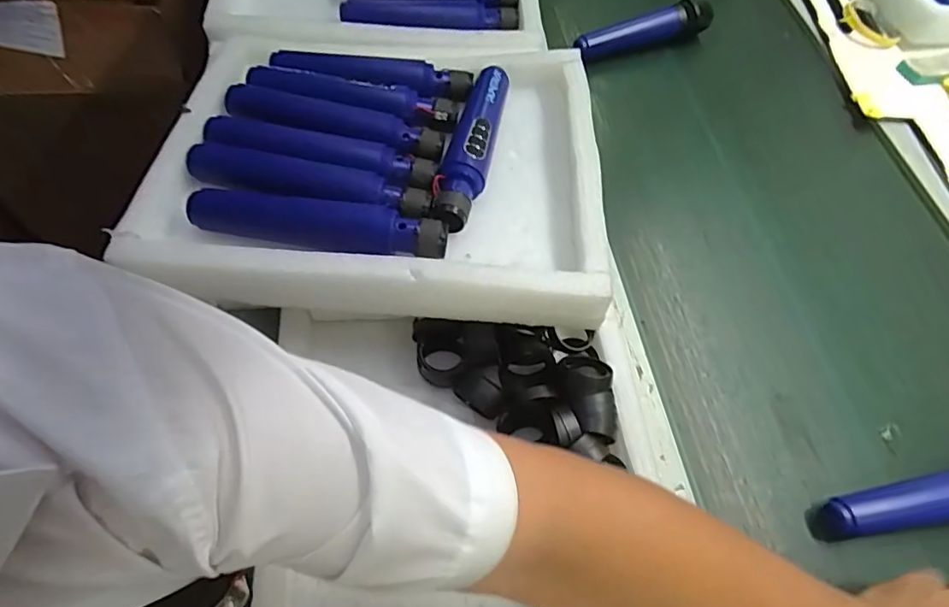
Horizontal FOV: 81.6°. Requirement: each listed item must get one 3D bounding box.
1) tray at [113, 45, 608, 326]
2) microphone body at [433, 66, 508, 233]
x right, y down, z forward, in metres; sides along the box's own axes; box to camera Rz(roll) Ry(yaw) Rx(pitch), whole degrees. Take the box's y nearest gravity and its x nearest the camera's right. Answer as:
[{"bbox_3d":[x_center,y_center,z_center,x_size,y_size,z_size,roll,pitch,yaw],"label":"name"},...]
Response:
[{"bbox_3d":[-0.078,-0.137,0.478,0.353,0.047,0.326,2,60,-3],"label":"tray"},{"bbox_3d":[0.000,-0.145,0.483,0.037,0.031,0.193,11,60,2],"label":"microphone body"}]

